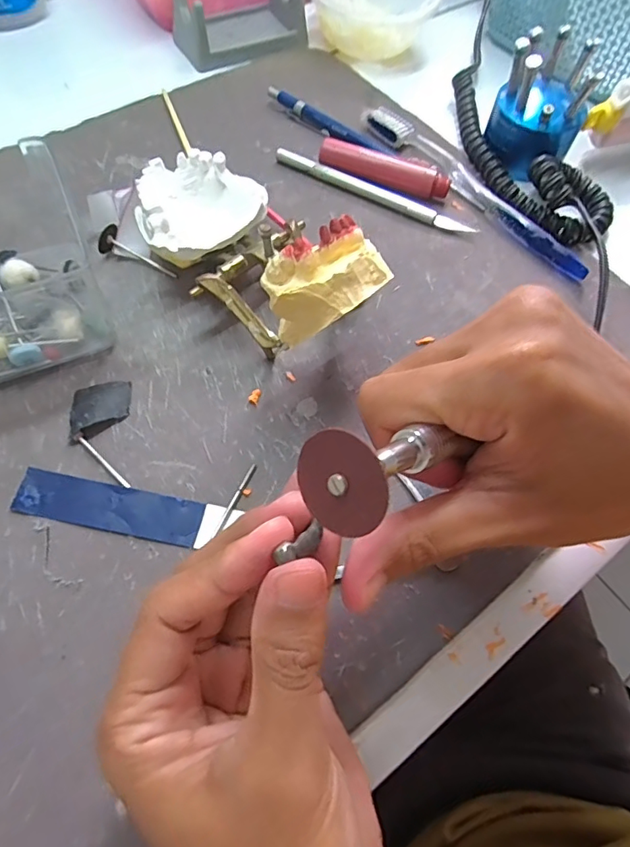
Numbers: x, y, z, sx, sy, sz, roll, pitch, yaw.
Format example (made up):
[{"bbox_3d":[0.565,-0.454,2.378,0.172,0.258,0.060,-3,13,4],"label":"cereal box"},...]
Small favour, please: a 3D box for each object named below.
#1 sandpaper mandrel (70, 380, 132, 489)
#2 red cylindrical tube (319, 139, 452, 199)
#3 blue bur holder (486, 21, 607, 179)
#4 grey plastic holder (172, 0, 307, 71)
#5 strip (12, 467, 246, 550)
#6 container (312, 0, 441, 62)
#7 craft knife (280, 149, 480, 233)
[{"bbox_3d":[-0.103,0.003,0.242,0.027,0.007,0.056,-9,65,-7],"label":"sandpaper mandrel"},{"bbox_3d":[0.045,-0.167,0.329,0.086,0.018,0.015,21,65,7],"label":"red cylindrical tube"},{"bbox_3d":[0.154,-0.211,0.324,0.056,0.070,0.055,1,64,-2],"label":"blue bur holder"},{"bbox_3d":[-0.065,-0.328,0.396,0.101,0.038,0.070,-27,68,-15],"label":"grey plastic holder"},{"bbox_3d":[-0.086,0.039,0.227,0.096,0.004,0.021,11,64,3],"label":"strip"},{"bbox_3d":[0.045,-0.336,0.406,0.100,0.043,0.100,1,64,-2],"label":"container"},{"bbox_3d":[0.037,-0.150,0.326,0.138,0.008,0.012,24,65,9],"label":"craft knife"}]

